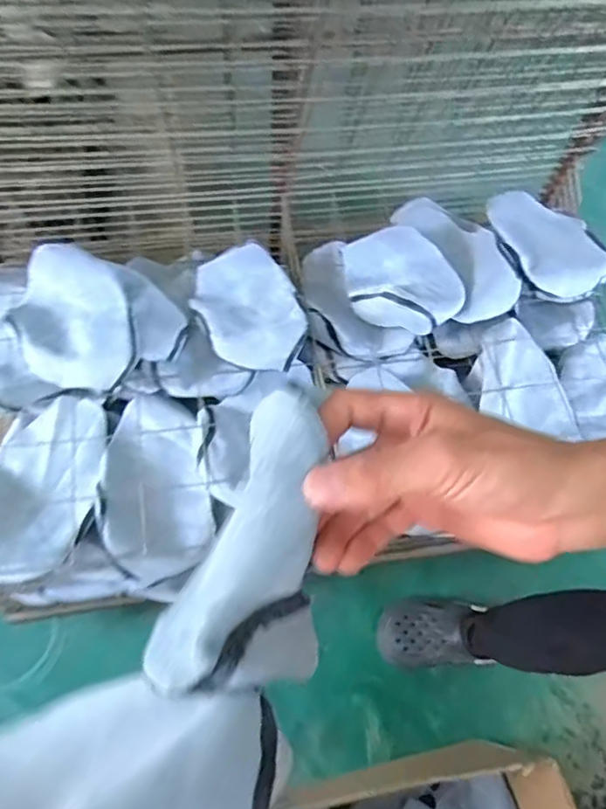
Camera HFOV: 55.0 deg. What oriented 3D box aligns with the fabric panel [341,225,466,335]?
[{"bbox_3d":[0.180,-0.235,1.043,0.215,0.064,0.211,14,63,4],"label":"fabric panel"}]

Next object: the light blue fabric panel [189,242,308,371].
[{"bbox_3d":[-0.094,-0.174,1.017,0.174,0.050,0.274,-23,66,-14],"label":"light blue fabric panel"}]

